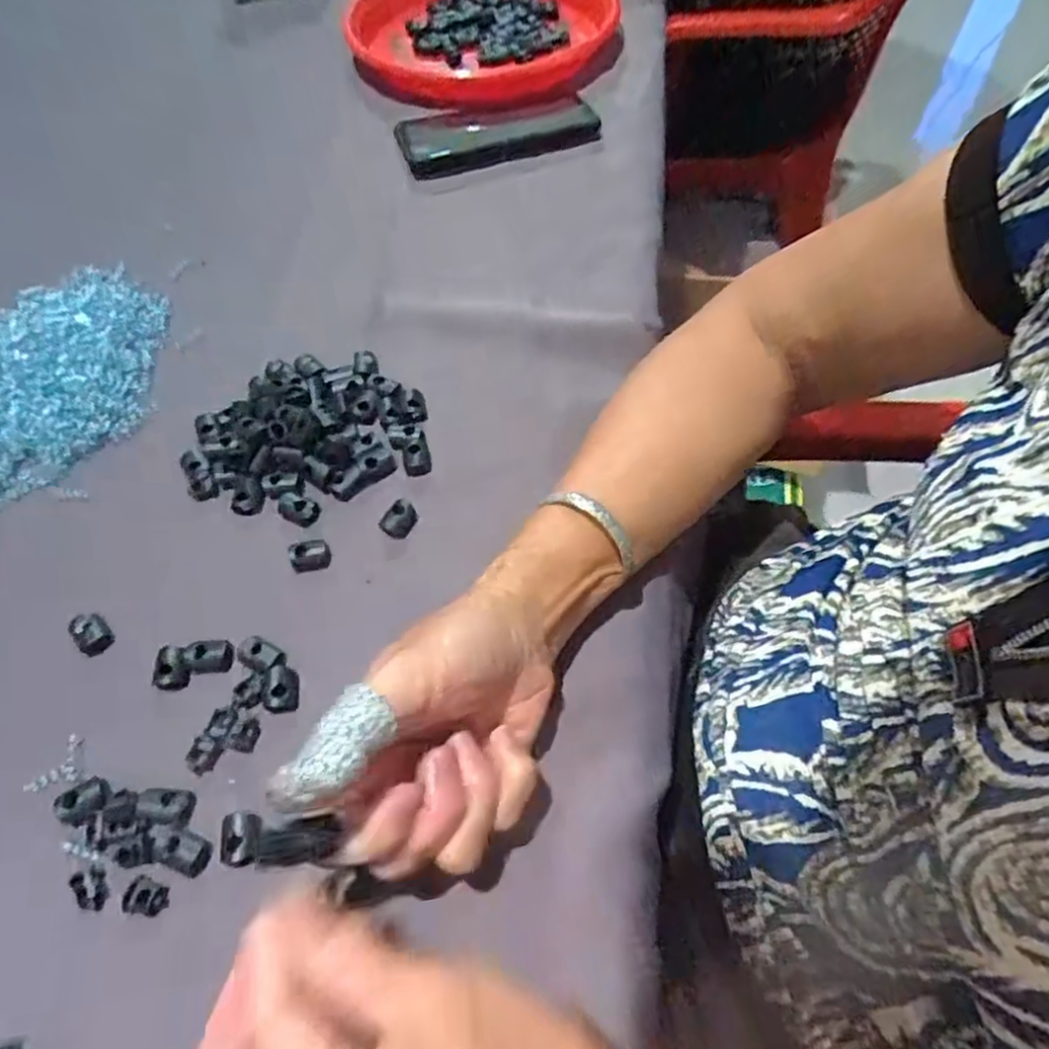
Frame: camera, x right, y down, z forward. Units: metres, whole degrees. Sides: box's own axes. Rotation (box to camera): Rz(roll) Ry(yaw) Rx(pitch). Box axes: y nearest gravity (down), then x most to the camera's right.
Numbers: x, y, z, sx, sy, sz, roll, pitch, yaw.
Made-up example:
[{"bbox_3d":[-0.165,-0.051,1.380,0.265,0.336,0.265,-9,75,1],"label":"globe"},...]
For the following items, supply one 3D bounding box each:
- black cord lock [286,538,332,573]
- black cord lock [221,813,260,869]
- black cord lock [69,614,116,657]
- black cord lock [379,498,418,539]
[{"bbox_3d":[-0.113,0.017,0.363,0.021,0.008,0.014,-16,58,-6],"label":"black cord lock"},{"bbox_3d":[-0.119,0.133,0.290,0.015,0.009,0.020,-8,58,-1],"label":"black cord lock"},{"bbox_3d":[-0.217,0.055,0.344,0.020,0.011,0.015,38,67,23],"label":"black cord lock"},{"bbox_3d":[-0.067,-0.003,0.369,0.020,0.013,0.014,-40,64,-20],"label":"black cord lock"}]

